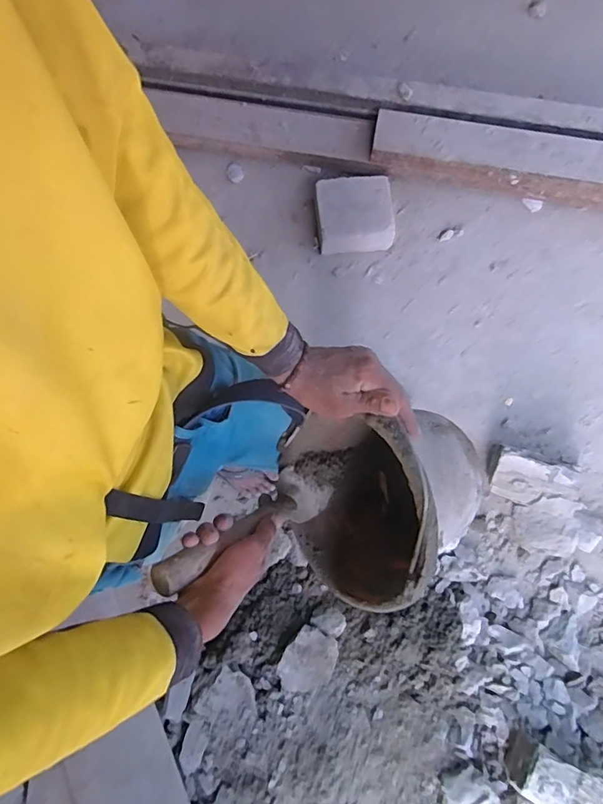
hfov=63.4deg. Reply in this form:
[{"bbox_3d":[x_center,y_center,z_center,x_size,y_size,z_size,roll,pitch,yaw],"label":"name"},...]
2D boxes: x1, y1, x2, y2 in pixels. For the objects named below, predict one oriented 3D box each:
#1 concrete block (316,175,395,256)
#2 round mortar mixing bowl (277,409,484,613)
[{"bbox_3d":[0.141,-0.507,1.322,0.204,0.120,0.182,-5,83,-1],"label":"concrete block"},{"bbox_3d":[0.120,0.104,0.610,0.227,0.250,0.227,-14,87,-34],"label":"round mortar mixing bowl"}]

